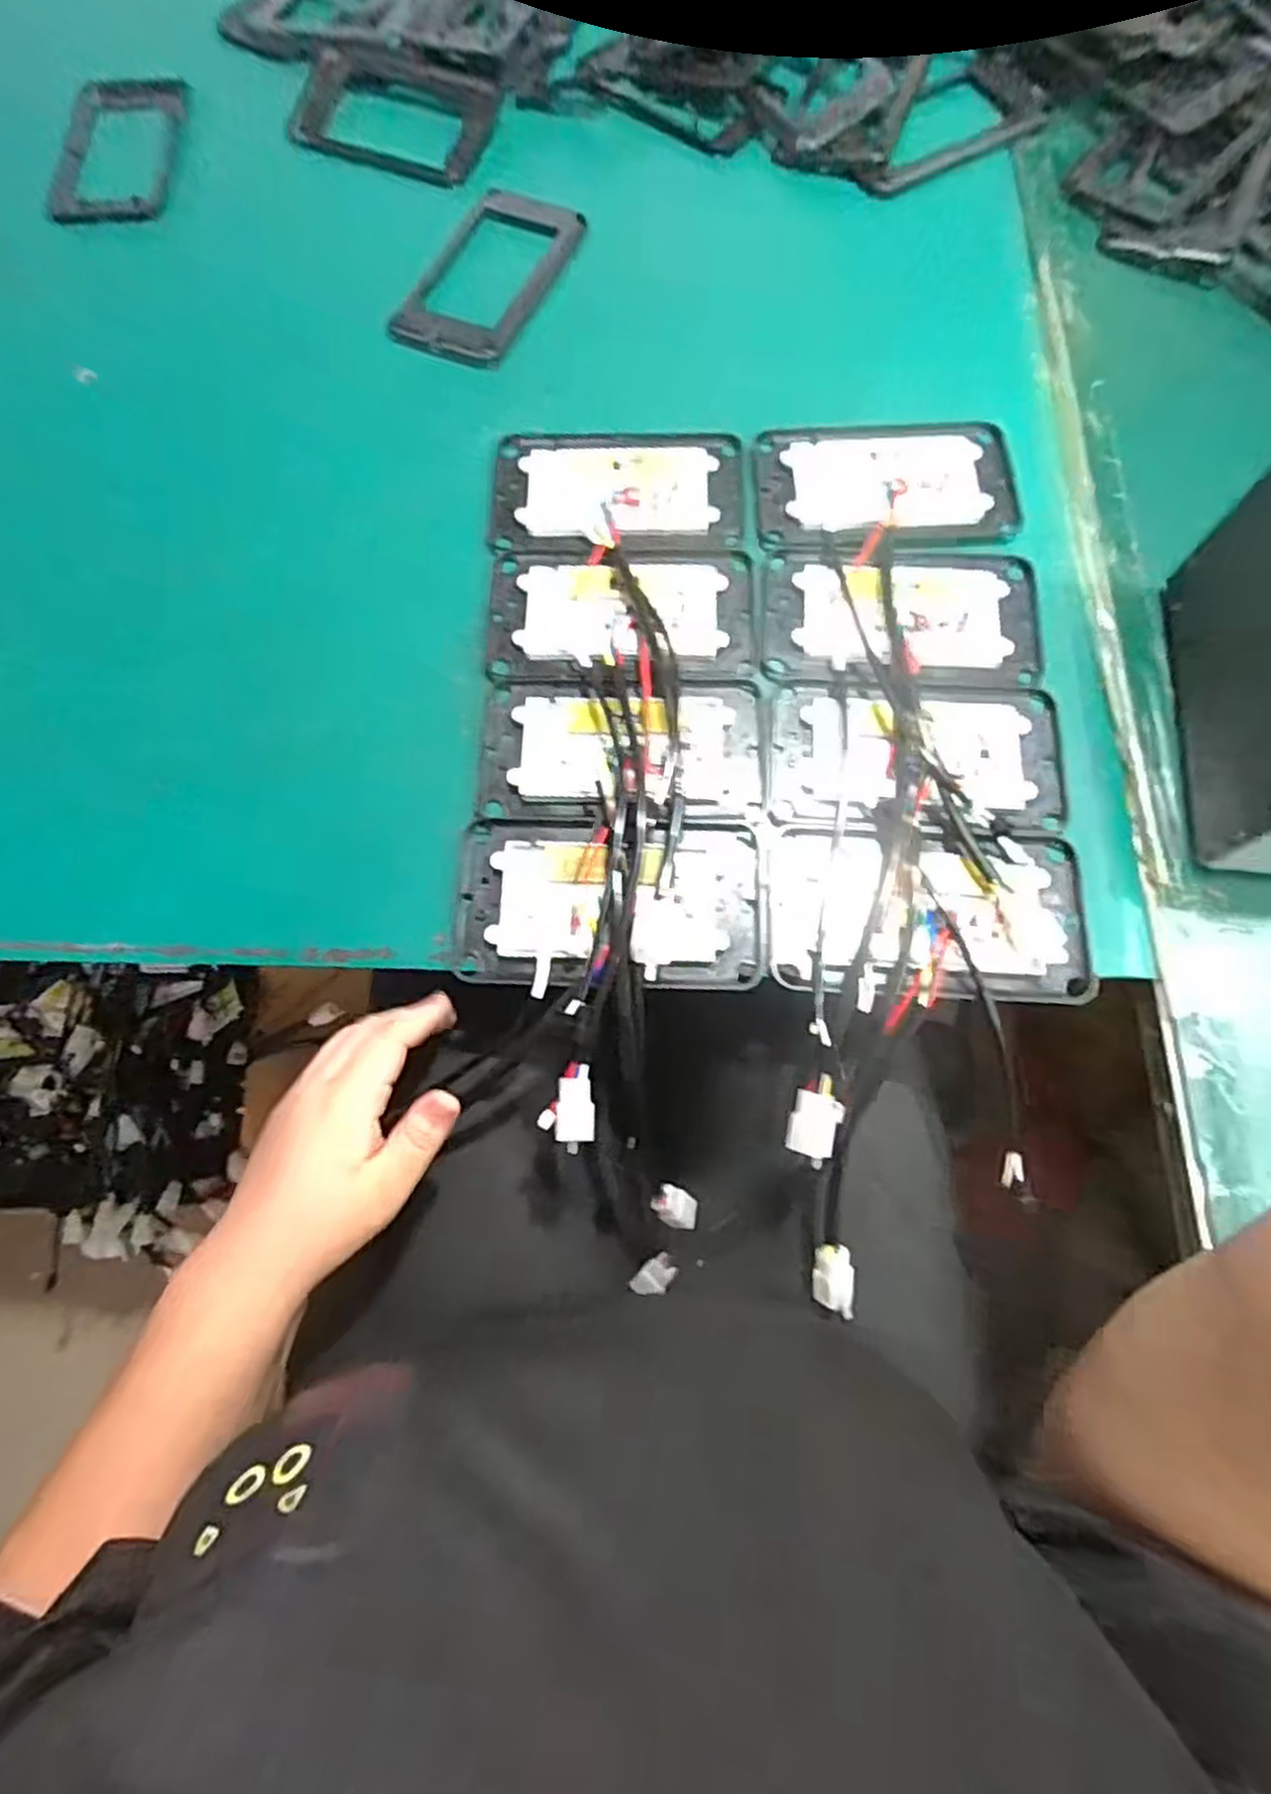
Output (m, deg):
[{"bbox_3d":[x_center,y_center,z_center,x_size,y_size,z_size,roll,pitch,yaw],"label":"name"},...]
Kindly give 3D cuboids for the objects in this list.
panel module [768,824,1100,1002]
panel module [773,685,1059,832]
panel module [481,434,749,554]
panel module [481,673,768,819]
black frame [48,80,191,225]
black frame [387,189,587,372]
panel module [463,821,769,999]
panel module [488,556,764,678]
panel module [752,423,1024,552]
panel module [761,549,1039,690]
[{"bbox_3d":[0.147,0.005,0.392,0.155,0.016,0.087,2,72,1],"label":"panel module"},{"bbox_3d":[0.150,-0.077,0.419,0.150,0.013,0.084,2,72,1],"label":"panel module"},{"bbox_3d":[-0.012,-0.250,0.480,0.151,0.008,0.095,2,72,1],"label":"panel module"},{"bbox_3d":[-0.008,-0.083,0.428,0.155,0.023,0.079,1,72,1],"label":"panel module"},{"bbox_3d":[-0.385,-0.560,0.589,0.093,0.010,0.171,-2,72,0],"label":"black frame"},{"bbox_3d":[-0.100,-0.427,0.539,0.087,0.012,0.160,23,74,8],"label":"black frame"},{"bbox_3d":[-0.012,0.000,0.396,0.155,0.015,0.087,1,72,1],"label":"panel module"},{"bbox_3d":[-0.008,-0.163,0.448,0.152,0.012,0.089,2,72,1],"label":"panel module"},{"bbox_3d":[0.151,-0.252,0.478,0.155,0.008,0.098,-4,72,-1],"label":"panel module"},{"bbox_3d":[0.152,-0.160,0.447,0.154,0.010,0.088,2,72,1],"label":"panel module"}]

